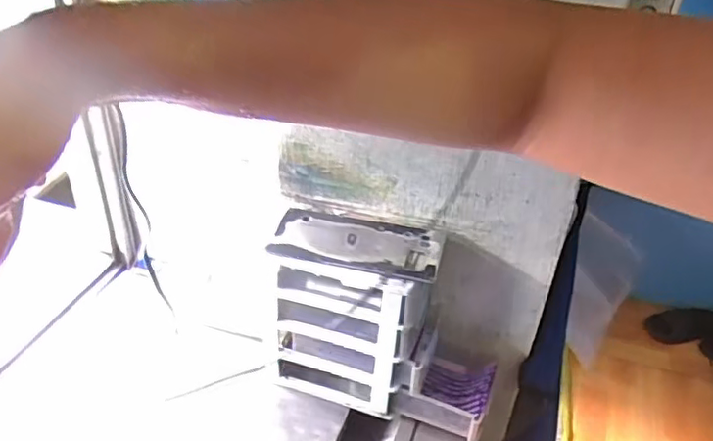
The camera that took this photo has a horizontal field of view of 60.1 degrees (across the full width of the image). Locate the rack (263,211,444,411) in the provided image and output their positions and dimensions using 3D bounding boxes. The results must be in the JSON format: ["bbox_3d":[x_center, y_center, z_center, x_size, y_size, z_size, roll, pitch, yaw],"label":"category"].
[{"bbox_3d":[-0.007,0.139,0.938,0.238,0.269,0.153,11,36,14],"label":"rack"}]

